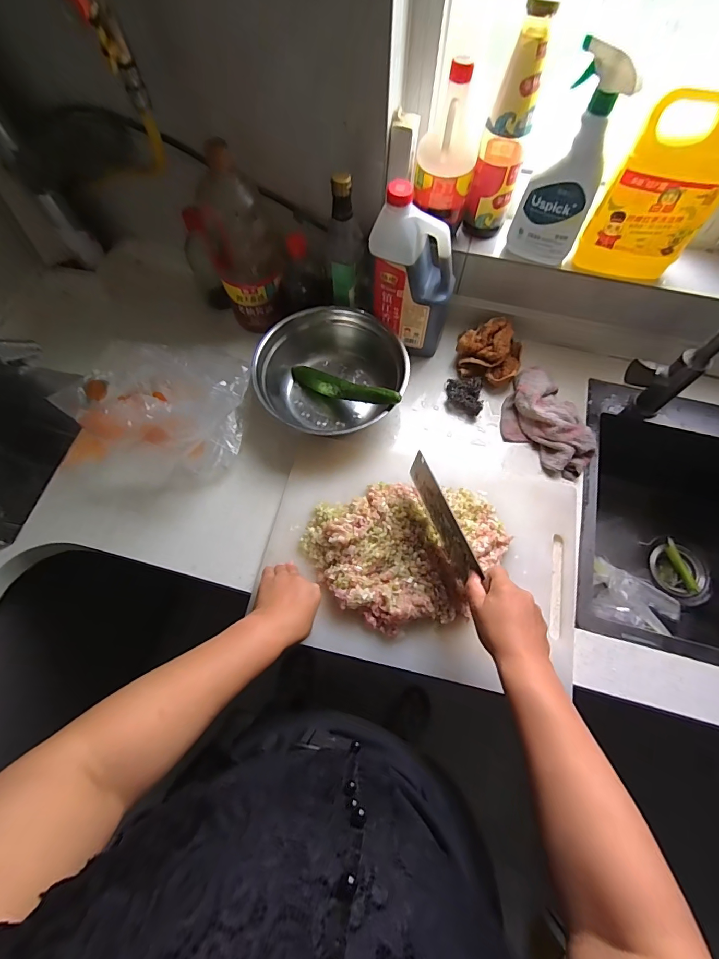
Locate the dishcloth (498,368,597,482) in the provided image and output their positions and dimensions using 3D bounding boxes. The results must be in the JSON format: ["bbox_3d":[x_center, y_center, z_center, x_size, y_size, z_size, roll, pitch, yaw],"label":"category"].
[{"bbox_3d":[0.312,-0.098,0.681,0.121,0.045,0.205,-22,69,-9],"label":"dishcloth"}]

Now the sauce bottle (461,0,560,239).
[{"bbox_3d":[0.212,-0.492,0.574,0.066,0.260,0.072,16,68,6],"label":"sauce bottle"}]

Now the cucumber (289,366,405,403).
[{"bbox_3d":[-0.030,-0.157,0.676,0.236,0.034,0.030,23,67,37],"label":"cucumber"}]

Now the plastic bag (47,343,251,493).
[{"bbox_3d":[-0.334,-0.099,0.629,0.322,0.148,0.190,8,68,3],"label":"plastic bag"}]

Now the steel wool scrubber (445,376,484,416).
[{"bbox_3d":[0.187,-0.150,0.713,0.057,0.030,0.074,3,68,1],"label":"steel wool scrubber"}]

